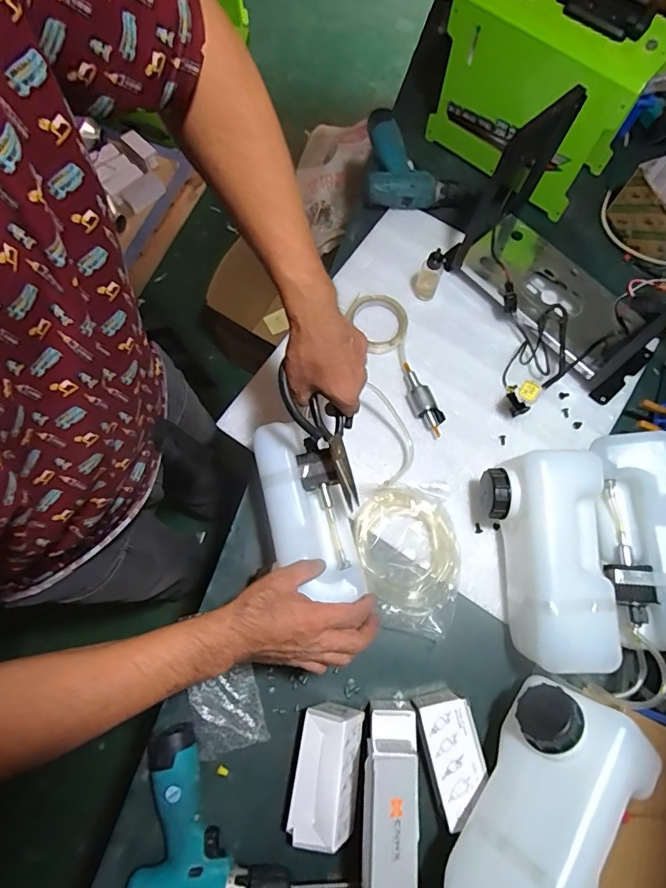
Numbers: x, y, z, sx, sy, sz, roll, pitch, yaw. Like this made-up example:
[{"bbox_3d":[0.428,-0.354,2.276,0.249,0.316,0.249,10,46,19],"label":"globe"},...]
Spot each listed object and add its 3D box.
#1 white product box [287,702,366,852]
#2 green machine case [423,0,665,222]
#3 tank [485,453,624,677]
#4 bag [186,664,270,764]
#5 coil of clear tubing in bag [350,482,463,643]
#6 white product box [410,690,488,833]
[{"bbox_3d":[-0.009,0.396,0.566,0.078,0.061,0.142,-1,70,28],"label":"white product box"},{"bbox_3d":[0.324,-0.569,0.746,0.301,0.238,0.140,35,76,9],"label":"green machine case"},{"bbox_3d":[0.263,0.142,0.590,0.121,0.104,0.256,-1,74,-1],"label":"tank"},{"bbox_3d":[-0.138,0.346,0.603,0.088,0.009,0.094,-17,82,-4],"label":"bag"},{"bbox_3d":[0.108,0.157,0.653,0.146,0.045,0.210,-11,74,-4],"label":"coil of clear tubing in bag"},{"bbox_3d":[0.145,0.384,0.580,0.070,0.048,0.130,-12,74,-5],"label":"white product box"}]

